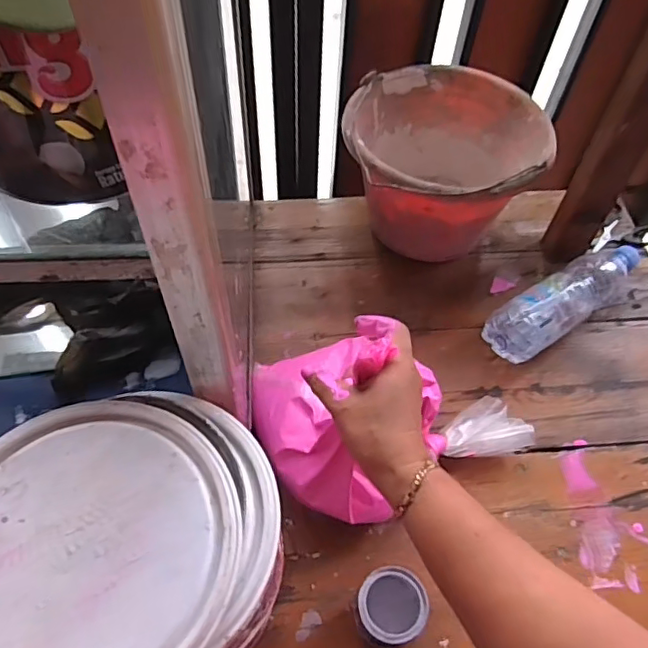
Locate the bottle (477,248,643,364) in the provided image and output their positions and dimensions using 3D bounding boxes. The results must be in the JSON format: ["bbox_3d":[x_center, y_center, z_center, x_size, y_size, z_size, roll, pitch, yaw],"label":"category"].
[{"bbox_3d":[0.297,-0.034,0.691,0.240,0.067,0.072,-32,63,-22],"label":"bottle"}]

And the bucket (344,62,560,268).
[{"bbox_3d":[0.144,-0.198,0.724,0.227,0.160,0.239,1,56,-2],"label":"bucket"}]

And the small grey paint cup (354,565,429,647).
[{"bbox_3d":[0.055,0.248,0.493,0.061,0.058,0.057,1,56,-2],"label":"small grey paint cup"}]

